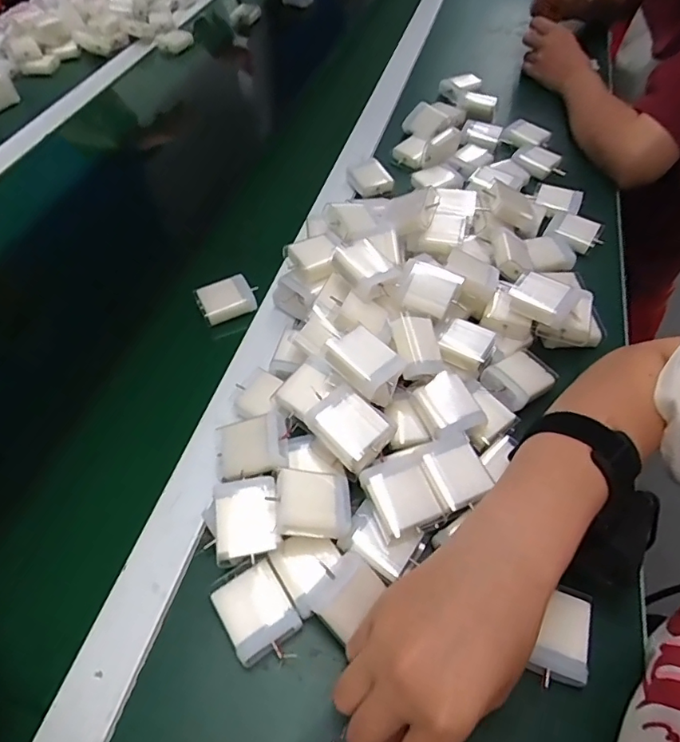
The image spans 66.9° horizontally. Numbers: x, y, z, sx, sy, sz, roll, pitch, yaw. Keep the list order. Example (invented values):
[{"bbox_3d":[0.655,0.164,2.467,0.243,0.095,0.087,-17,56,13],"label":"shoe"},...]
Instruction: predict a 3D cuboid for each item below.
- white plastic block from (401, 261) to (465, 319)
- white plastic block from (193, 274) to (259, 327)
[{"bbox_3d":[0.075,-0.067,0.431,0.042,0.017,0.041,19,79,14],"label":"white plastic block"},{"bbox_3d":[-0.109,-0.070,0.497,0.053,0.019,0.044,-24,57,-17],"label":"white plastic block"}]

